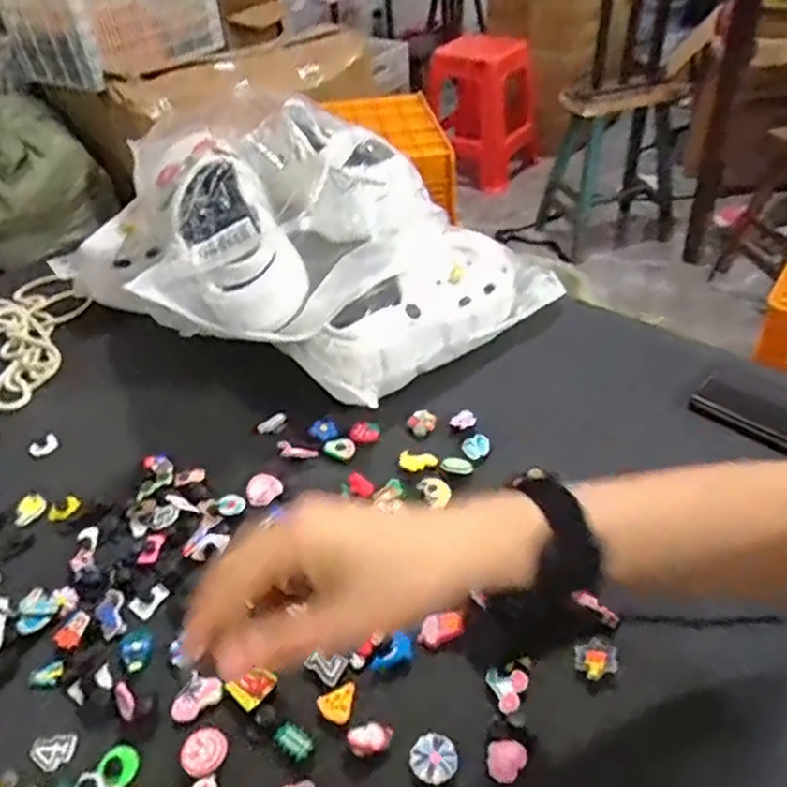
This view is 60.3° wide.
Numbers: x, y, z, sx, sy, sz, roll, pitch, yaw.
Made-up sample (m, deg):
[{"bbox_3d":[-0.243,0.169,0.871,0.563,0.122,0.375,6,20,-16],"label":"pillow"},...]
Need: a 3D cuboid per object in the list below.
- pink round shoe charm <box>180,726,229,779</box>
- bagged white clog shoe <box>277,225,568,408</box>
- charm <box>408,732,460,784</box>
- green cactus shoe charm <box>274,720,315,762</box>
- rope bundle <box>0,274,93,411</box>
[{"bbox_3d":[-0.113,0.214,0.404,0.027,0.005,0.026,-3,40,3],"label":"pink round shoe charm"},{"bbox_3d":[0.041,-0.086,0.658,0.288,0.102,0.104,-33,47,-28],"label":"bagged white clog shoe"},{"bbox_3d":[0.023,0.208,0.388,0.026,0.004,0.027,-20,42,-16],"label":"charm"},{"bbox_3d":[-0.059,0.205,0.403,0.025,0.004,0.017,25,49,31],"label":"green cactus shoe charm"},{"bbox_3d":[-0.423,-0.081,0.782,0.134,0.018,0.267,-30,46,-26],"label":"rope bundle"}]

